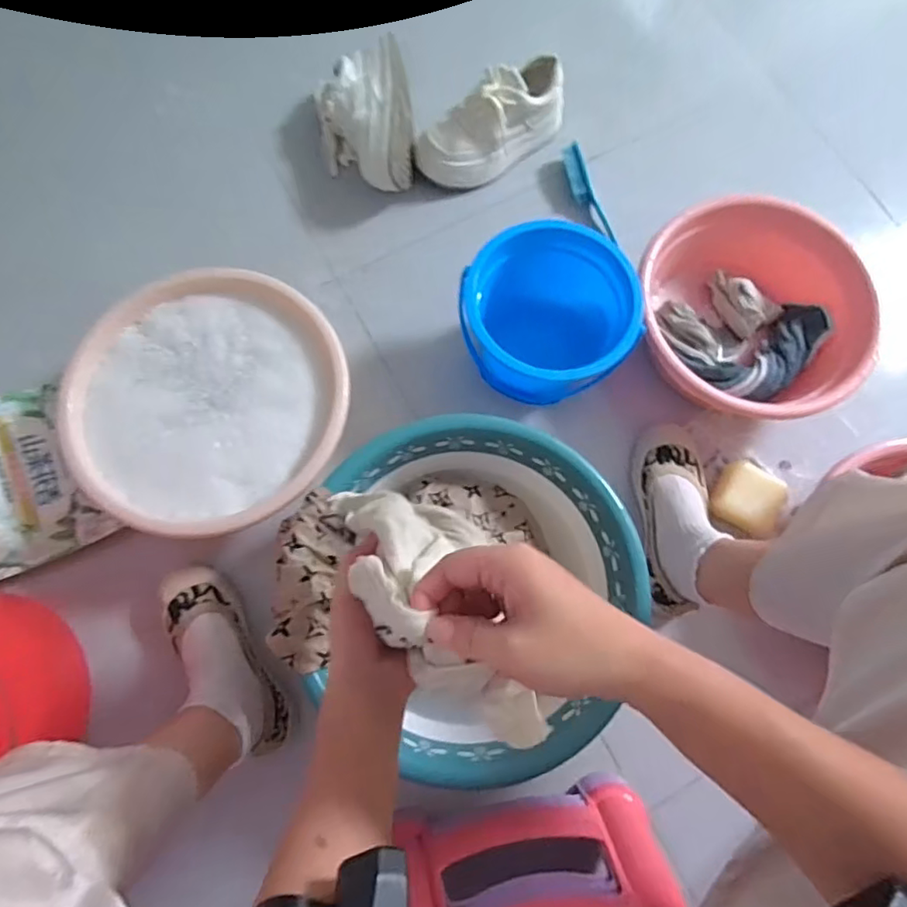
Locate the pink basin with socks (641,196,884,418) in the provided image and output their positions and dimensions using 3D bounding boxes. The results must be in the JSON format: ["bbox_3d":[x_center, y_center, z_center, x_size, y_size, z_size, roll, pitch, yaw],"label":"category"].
[{"bbox_3d":[0.381,-0.176,0.777,0.285,0.115,0.283,0,75,-1],"label":"pink basin with socks"}]

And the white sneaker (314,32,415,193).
[{"bbox_3d":[-0.125,-0.481,0.850,0.131,0.095,0.209,-11,76,-3],"label":"white sneaker"}]

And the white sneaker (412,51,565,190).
[{"bbox_3d":[0.060,-0.475,0.841,0.223,0.100,0.081,-27,77,-7],"label":"white sneaker"}]

